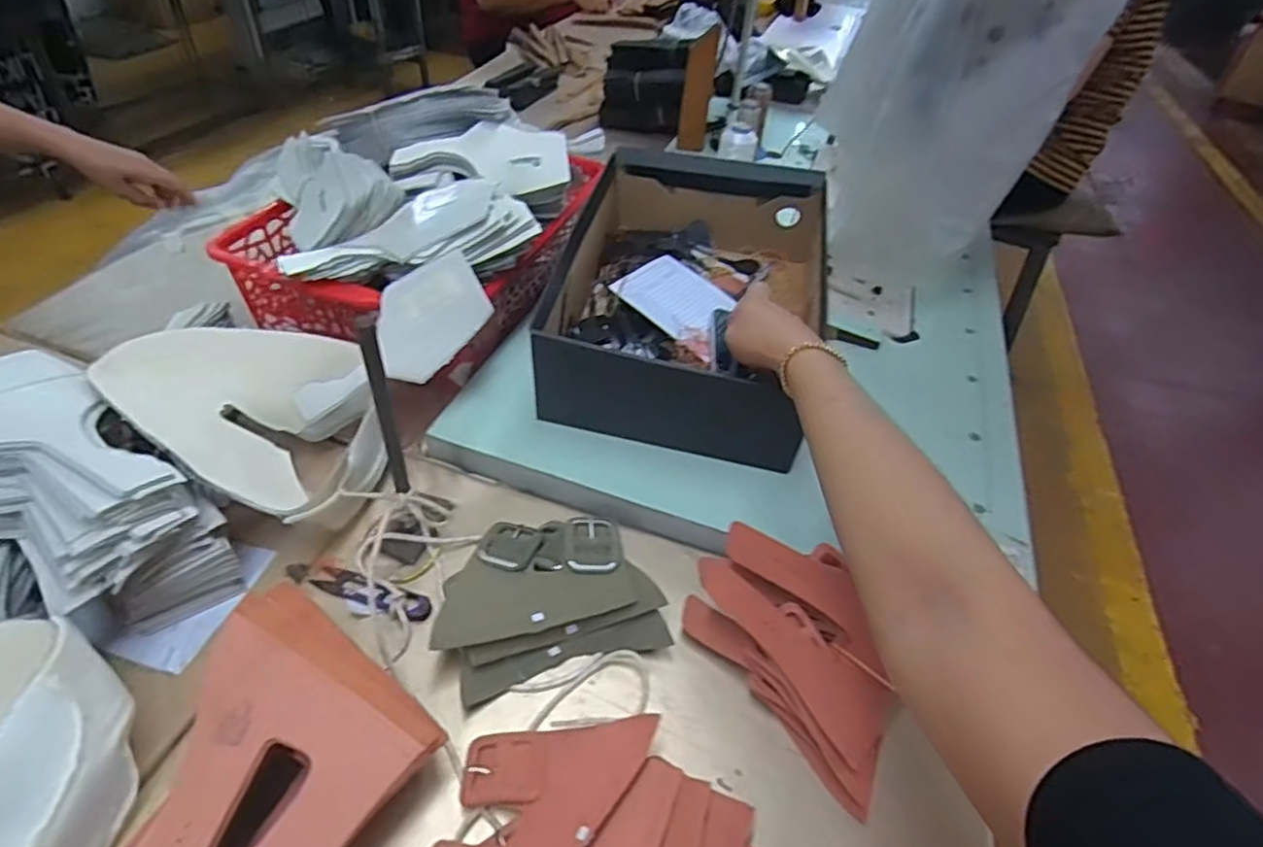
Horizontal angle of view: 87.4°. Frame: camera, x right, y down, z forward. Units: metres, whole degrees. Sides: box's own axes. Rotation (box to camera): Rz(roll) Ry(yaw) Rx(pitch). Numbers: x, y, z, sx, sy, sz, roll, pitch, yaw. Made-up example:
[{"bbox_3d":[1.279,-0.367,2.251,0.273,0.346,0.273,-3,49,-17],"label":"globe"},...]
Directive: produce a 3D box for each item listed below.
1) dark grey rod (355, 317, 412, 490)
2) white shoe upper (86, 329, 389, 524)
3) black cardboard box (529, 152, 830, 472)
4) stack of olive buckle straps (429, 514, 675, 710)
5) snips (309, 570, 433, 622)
[{"bbox_3d":[-0.169,-0.005,0.457,0.016,0.161,0.011,-20,50,-25],"label":"dark grey rod"},{"bbox_3d":[-0.296,-0.009,0.542,0.179,0.095,0.152,29,48,22],"label":"white shoe upper"},{"bbox_3d":[0.064,-0.139,0.694,0.253,0.134,0.352,12,44,6],"label":"black cardboard box"},{"bbox_3d":[-0.065,0.129,0.508,0.157,0.040,0.117,-11,46,-17],"label":"stack of olive buckle straps"},{"bbox_3d":[-0.201,0.129,0.511,0.096,0.015,0.021,16,44,10],"label":"snips"}]

